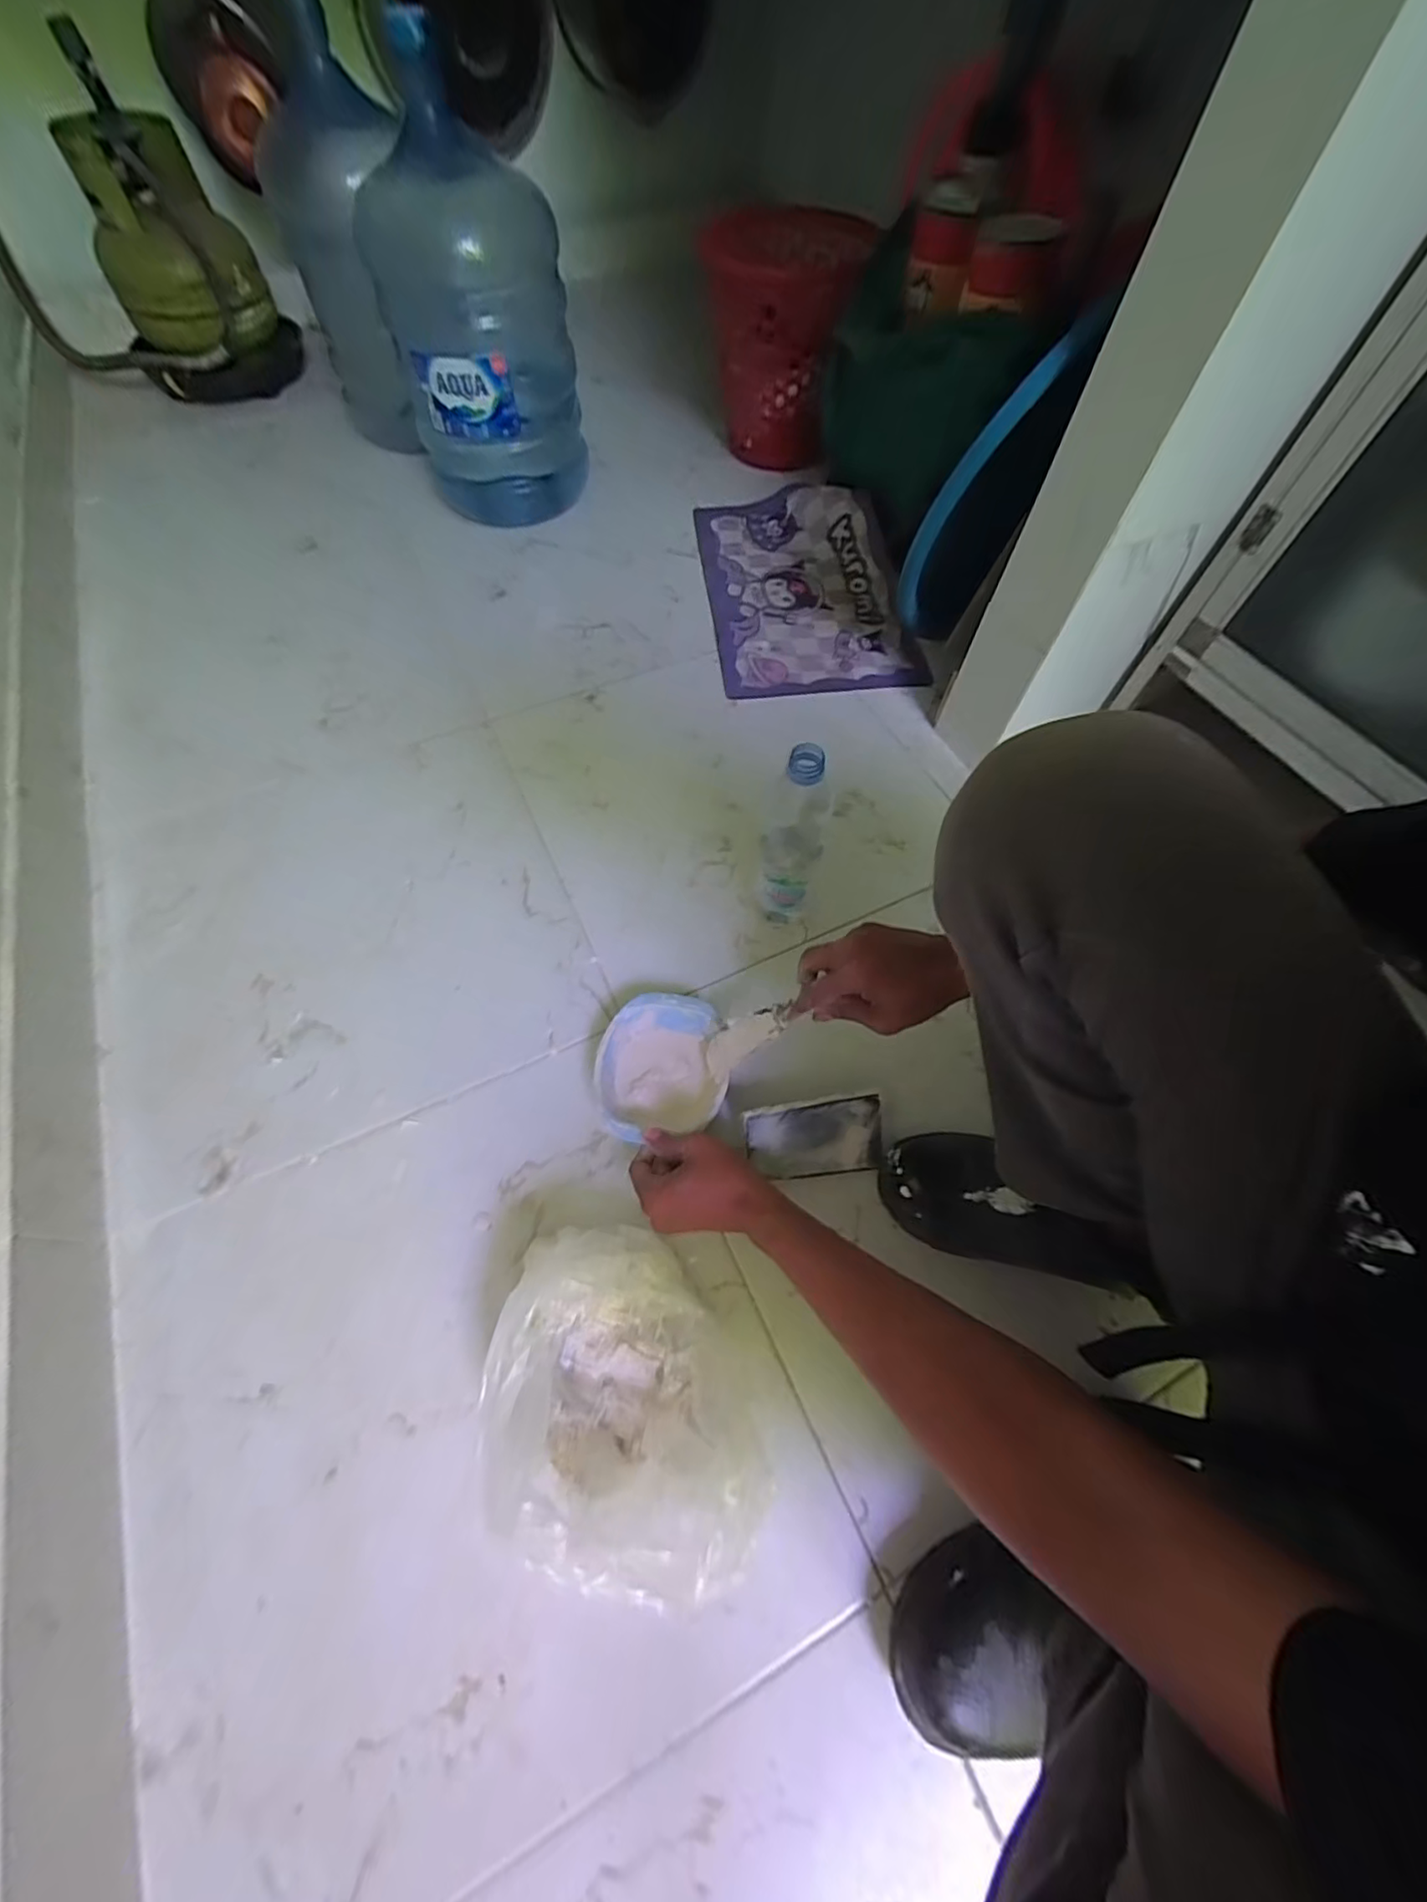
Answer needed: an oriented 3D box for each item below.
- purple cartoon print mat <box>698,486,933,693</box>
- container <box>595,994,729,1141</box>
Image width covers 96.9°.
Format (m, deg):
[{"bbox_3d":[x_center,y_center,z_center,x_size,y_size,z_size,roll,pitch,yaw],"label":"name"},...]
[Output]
[{"bbox_3d":[0.143,-0.590,0.991,0.300,0.063,0.469,-5,62,-5],"label":"purple cartoon print mat"},{"bbox_3d":[-0.054,0.111,0.620,0.120,0.035,0.132,1,62,-2],"label":"container"}]

